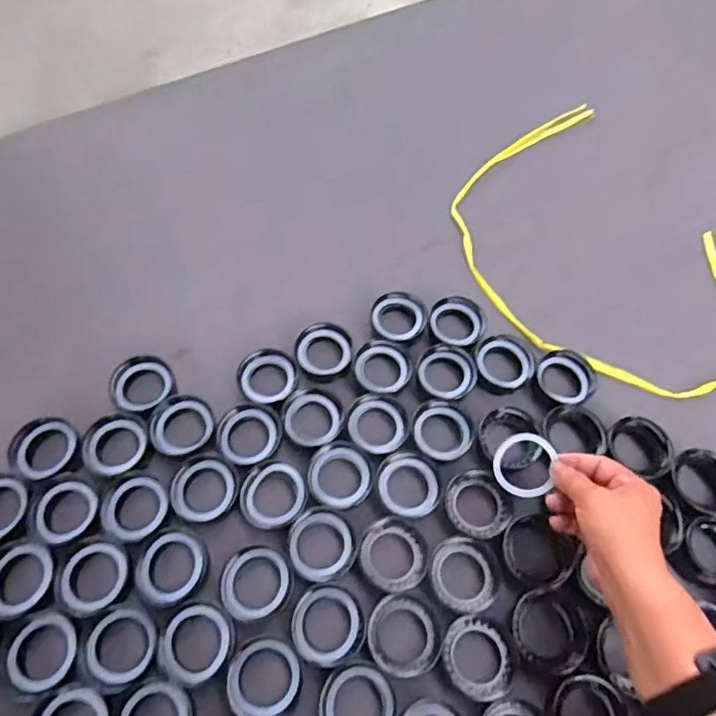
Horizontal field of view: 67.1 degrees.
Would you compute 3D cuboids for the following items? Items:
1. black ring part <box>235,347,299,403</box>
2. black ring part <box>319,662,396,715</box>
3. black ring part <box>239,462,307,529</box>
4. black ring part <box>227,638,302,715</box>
[{"bbox_3d":[-0.102,0.020,0.605,0.065,0.010,0.062,0,63,-1],"label":"black ring part"},{"bbox_3d":[0.000,0.306,0.472,0.063,0.014,0.066,-11,63,-7],"label":"black ring part"},{"bbox_3d":[-0.087,0.140,0.552,0.067,0.015,0.064,0,63,-1],"label":"black ring part"},{"bbox_3d":[-0.082,0.284,0.475,0.061,0.008,0.063,0,63,-1],"label":"black ring part"}]

